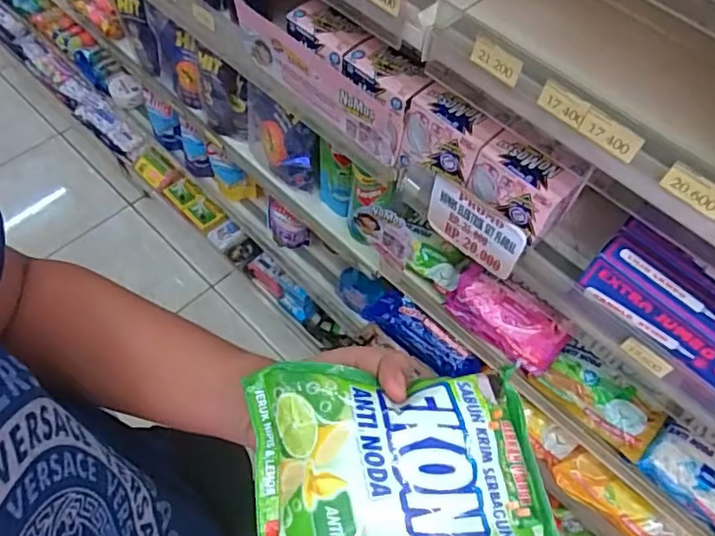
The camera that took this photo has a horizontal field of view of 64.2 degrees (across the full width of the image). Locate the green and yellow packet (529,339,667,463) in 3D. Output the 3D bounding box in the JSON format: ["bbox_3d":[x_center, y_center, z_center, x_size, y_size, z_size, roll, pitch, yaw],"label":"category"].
[{"bbox_3d":[0.338,0.180,0.790,0.158,0.030,0.085,42,65,19],"label":"green and yellow packet"}]

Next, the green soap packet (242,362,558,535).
[{"bbox_3d":[0.026,0.132,0.297,0.159,0.029,0.154,-4,83,1],"label":"green soap packet"}]

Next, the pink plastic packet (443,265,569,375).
[{"bbox_3d":[0.213,0.072,0.823,0.170,0.031,0.084,35,63,16],"label":"pink plastic packet"}]

